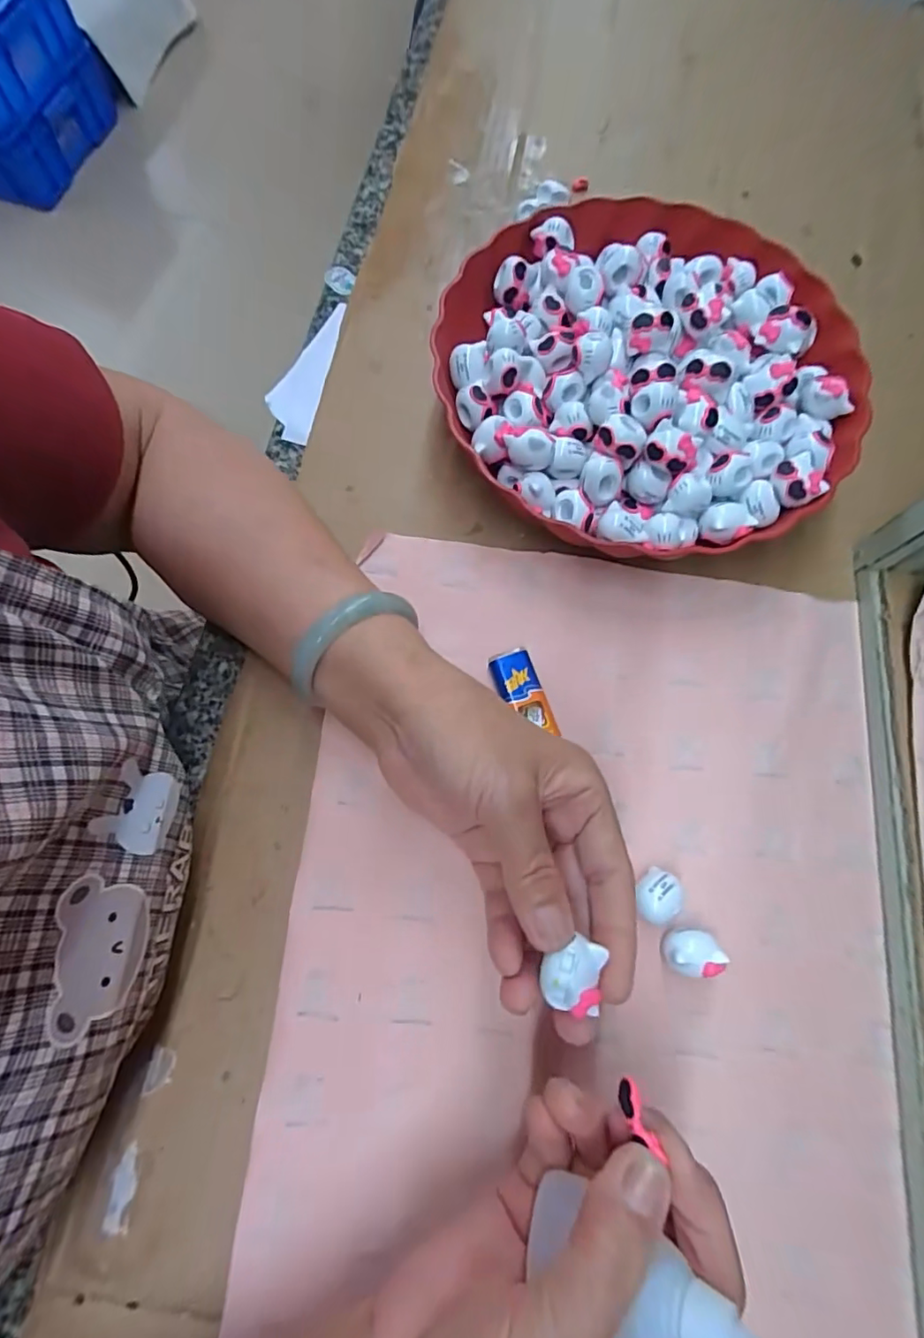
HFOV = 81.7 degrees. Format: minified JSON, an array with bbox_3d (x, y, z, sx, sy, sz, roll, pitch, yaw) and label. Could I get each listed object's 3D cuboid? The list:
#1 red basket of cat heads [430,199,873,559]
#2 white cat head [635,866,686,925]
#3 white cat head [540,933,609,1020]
[{"bbox_3d":[0.109,-0.172,0.318,0.235,0.056,0.232,0,73,1],"label":"red basket of cat heads"},{"bbox_3d":[0.094,0.109,0.259,0.022,0.021,0.024,-2,73,0],"label":"white cat head"},{"bbox_3d":[0.039,0.110,0.190,0.019,0.009,0.024,12,74,5],"label":"white cat head"}]

